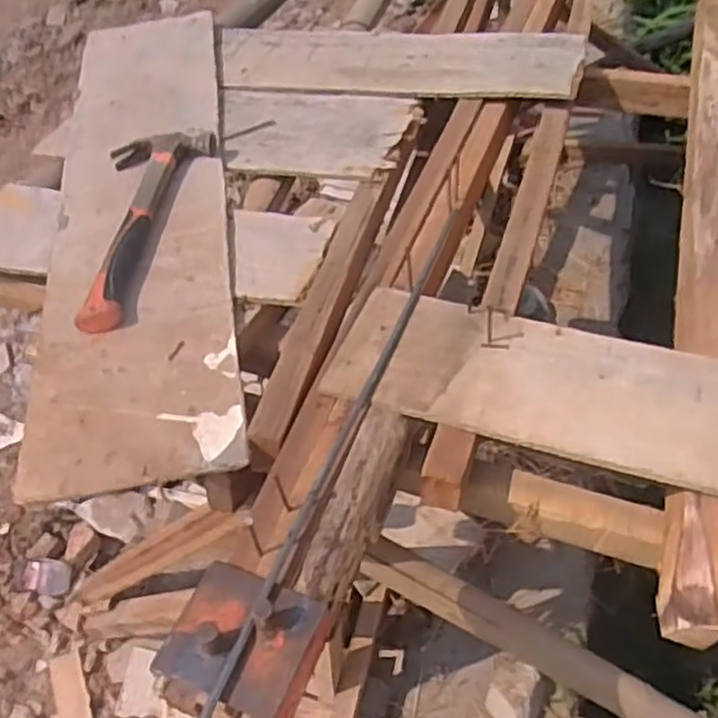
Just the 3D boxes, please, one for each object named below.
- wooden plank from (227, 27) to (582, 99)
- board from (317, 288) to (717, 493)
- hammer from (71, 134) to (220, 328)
[{"bbox_3d":[0.046,-0.450,1.082,0.551,0.021,0.203,6,48,11],"label":"wooden plank"},{"bbox_3d":[0.163,0.020,0.664,0.367,0.012,0.150,13,49,16],"label":"board"},{"bbox_3d":[-0.274,-0.164,0.840,0.123,0.035,0.348,6,48,10],"label":"hammer"}]

